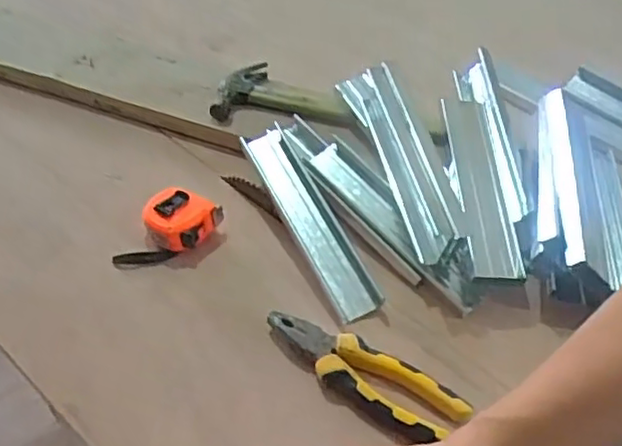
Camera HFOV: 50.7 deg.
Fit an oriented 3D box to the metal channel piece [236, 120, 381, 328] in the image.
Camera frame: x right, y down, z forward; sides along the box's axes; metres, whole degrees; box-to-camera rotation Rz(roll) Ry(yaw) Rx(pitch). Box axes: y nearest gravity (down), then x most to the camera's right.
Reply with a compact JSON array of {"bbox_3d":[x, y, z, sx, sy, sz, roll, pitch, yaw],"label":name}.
[{"bbox_3d":[-0.001,-0.004,0.694,0.051,0.028,0.238,-21,65,-20],"label":"metal channel piece"}]

